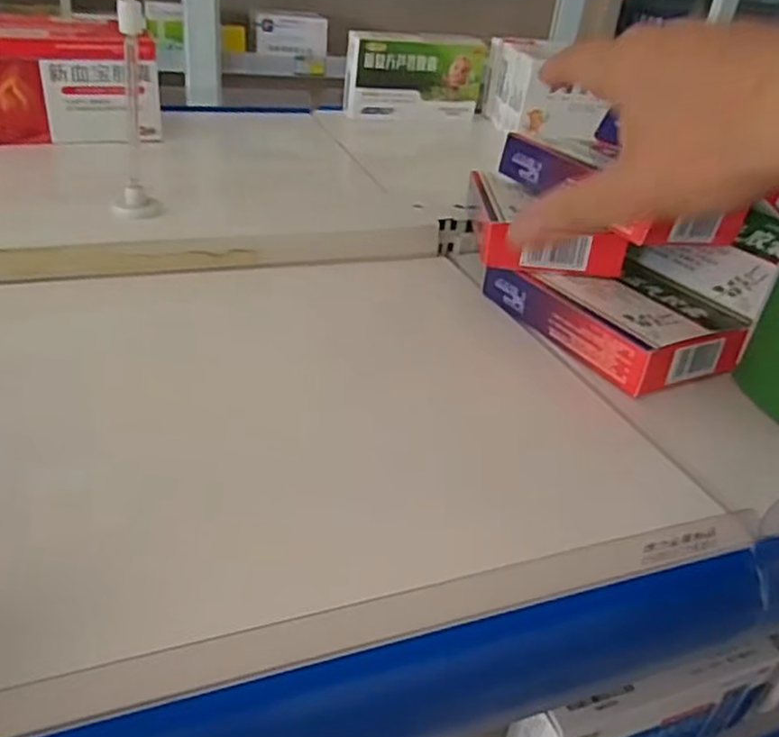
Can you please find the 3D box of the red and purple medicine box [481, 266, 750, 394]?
[{"bbox_3d":[0.118,-0.032,0.383,0.067,0.029,0.123,-14,38,-28],"label":"red and purple medicine box"}]

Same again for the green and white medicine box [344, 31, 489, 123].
[{"bbox_3d":[0.025,-0.295,0.719,0.144,0.075,0.029,-6,35,-19],"label":"green and white medicine box"}]

